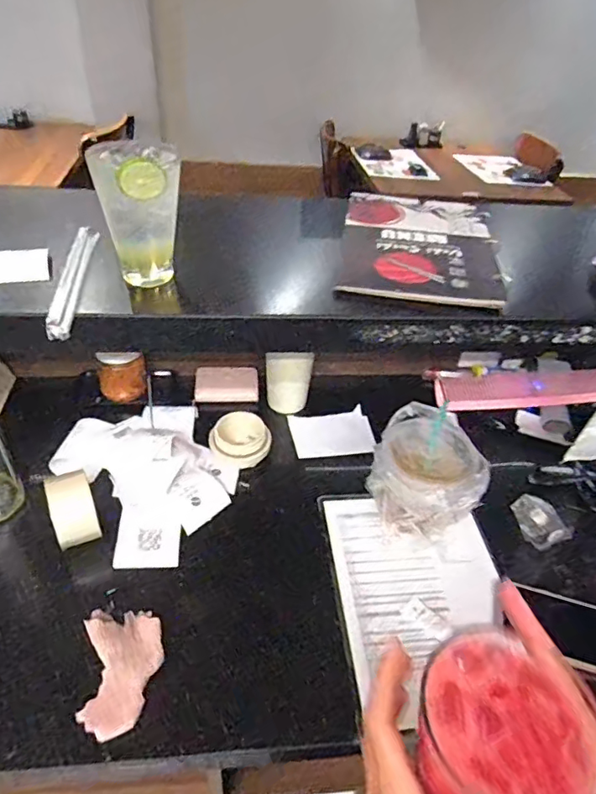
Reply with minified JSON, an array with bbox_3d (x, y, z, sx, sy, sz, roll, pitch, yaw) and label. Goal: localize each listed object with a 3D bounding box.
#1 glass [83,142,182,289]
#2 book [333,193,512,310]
[{"bbox_3d":[-0.168,-0.192,0.570,0.082,0.130,0.085,-10,42,-18],"label":"glass"},{"bbox_3d":[0.164,-0.204,0.719,0.203,0.029,0.309,8,40,3],"label":"book"}]

